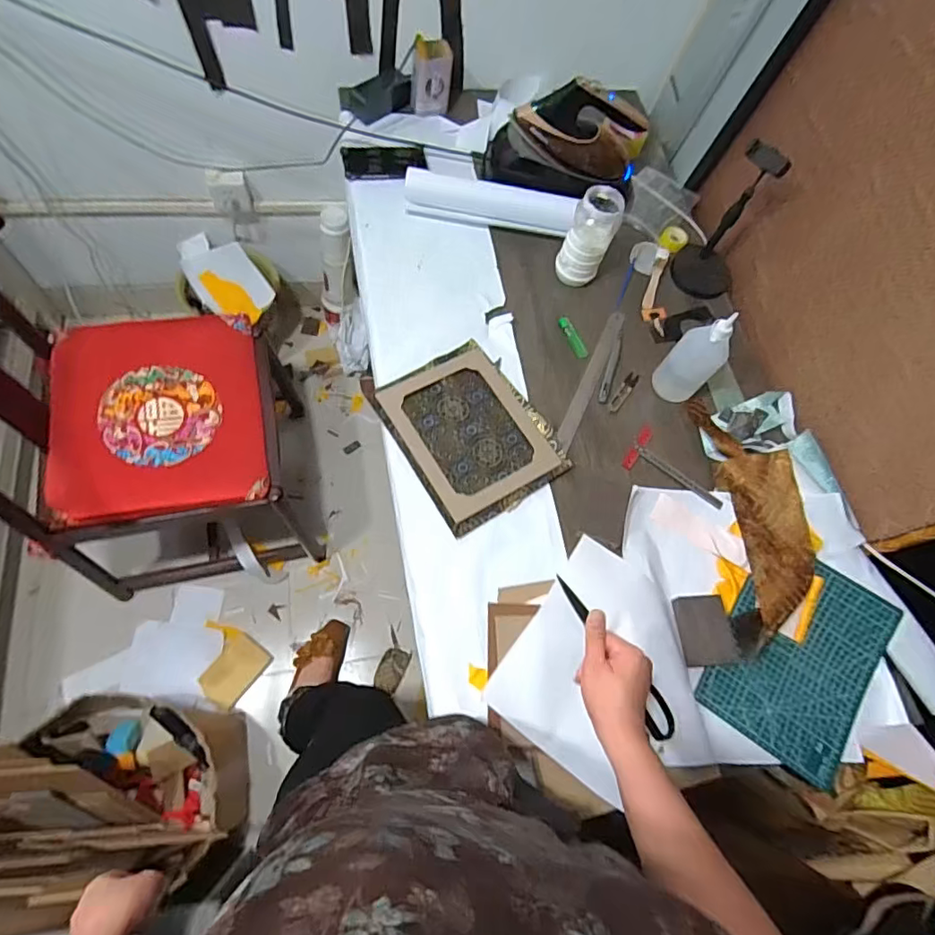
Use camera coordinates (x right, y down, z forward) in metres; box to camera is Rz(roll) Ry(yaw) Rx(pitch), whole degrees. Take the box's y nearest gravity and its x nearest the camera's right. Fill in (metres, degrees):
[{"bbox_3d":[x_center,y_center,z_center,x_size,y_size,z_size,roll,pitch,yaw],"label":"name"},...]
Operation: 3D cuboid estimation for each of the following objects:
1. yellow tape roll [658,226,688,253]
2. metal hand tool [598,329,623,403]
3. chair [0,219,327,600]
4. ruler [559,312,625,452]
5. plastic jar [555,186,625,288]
[{"bbox_3d":[0.422,-0.468,1.114,0.054,0.026,0.050,1,67,-2],"label":"yellow tape roll"},{"bbox_3d":[0.258,-0.183,0.972,0.019,0.004,0.157,18,67,5],"label":"metal hand tool"},{"bbox_3d":[-0.656,-0.063,1.159,0.478,0.774,0.460,-10,68,-7],"label":"chair"},{"bbox_3d":[0.219,-0.157,0.955,0.028,0.009,0.306,24,68,6],"label":"ruler"},{"bbox_3d":[0.215,-0.407,0.968,0.082,0.161,0.070,19,67,5],"label":"plastic jar"}]

